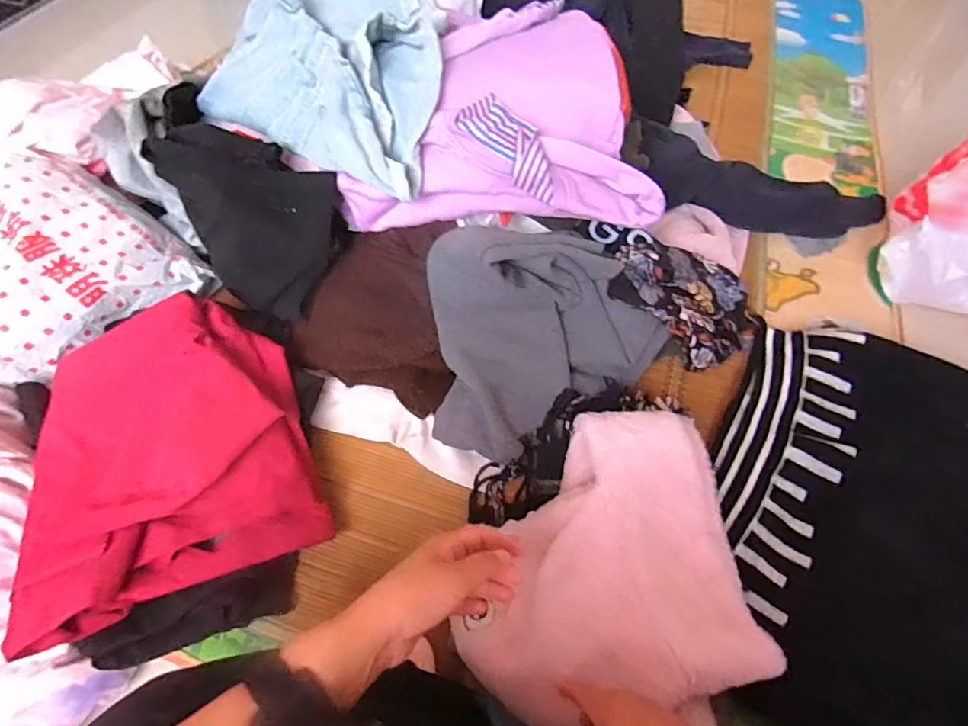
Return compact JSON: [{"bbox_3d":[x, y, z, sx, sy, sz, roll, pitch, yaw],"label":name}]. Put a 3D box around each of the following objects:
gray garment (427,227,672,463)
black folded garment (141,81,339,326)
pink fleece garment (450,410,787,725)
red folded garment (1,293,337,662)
[{"bbox_3d":[0.080,-0.041,0.615,0.283,0.148,0.247,-5,57,-3],"label":"gray garment"},{"bbox_3d":[-0.314,-0.200,0.666,0.215,0.185,0.162,21,60,13],"label":"black folded garment"},{"bbox_3d":[0.137,0.188,0.478,0.238,0.075,0.305,33,63,20],"label":"pink fleece garment"},{"bbox_3d":[-0.345,0.093,0.568,0.272,0.092,0.335,-19,59,-12],"label":"red folded garment"}]

